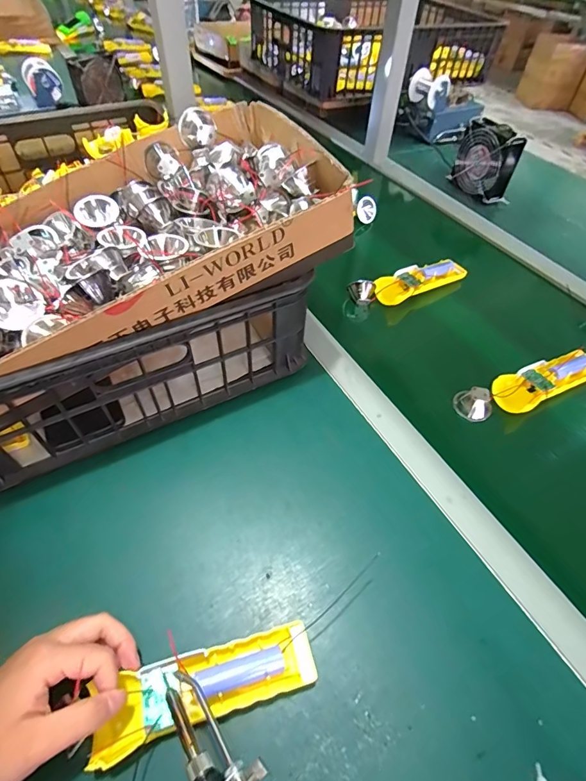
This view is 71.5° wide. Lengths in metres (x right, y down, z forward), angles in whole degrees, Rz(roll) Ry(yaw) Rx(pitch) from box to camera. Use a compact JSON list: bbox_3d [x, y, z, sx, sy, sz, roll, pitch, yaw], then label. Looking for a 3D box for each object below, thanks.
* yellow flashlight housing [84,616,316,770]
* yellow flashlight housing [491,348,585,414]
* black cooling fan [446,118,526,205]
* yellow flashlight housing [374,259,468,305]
[{"bbox_3d":[-0.063,0.221,0.301,0.161,0.028,0.053,-13,54,-16],"label":"yellow flashlight housing"},{"bbox_3d":[0.323,-0.017,0.517,0.160,0.021,0.051,-22,56,-19],"label":"yellow flashlight housing"},{"bbox_3d":[0.378,-0.452,0.803,0.042,0.118,0.125,-28,58,-23],"label":"black cooling fan"},{"bbox_3d":[0.200,-0.176,0.638,0.155,0.024,0.051,-26,57,-21],"label":"yellow flashlight housing"}]

